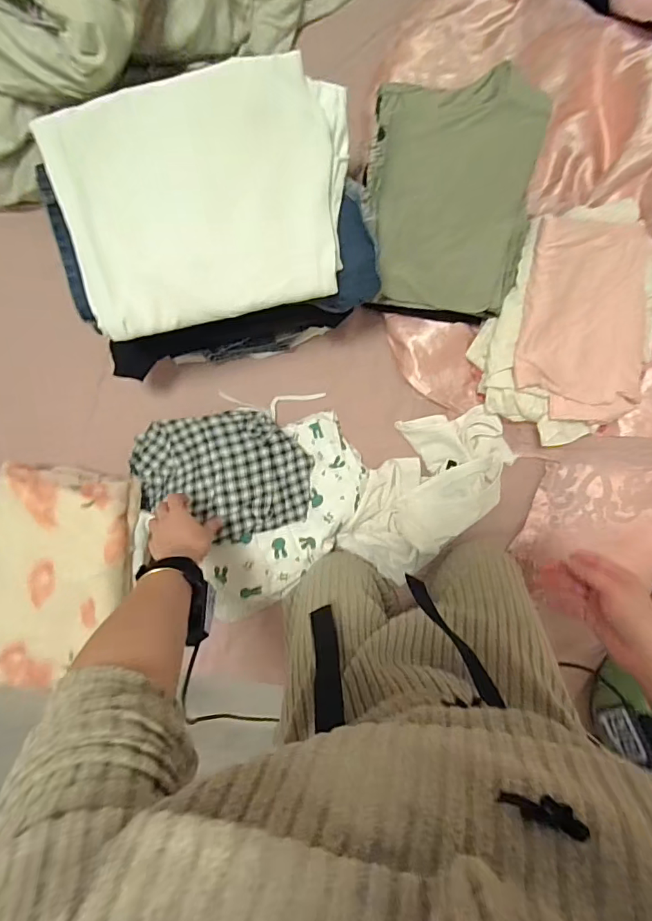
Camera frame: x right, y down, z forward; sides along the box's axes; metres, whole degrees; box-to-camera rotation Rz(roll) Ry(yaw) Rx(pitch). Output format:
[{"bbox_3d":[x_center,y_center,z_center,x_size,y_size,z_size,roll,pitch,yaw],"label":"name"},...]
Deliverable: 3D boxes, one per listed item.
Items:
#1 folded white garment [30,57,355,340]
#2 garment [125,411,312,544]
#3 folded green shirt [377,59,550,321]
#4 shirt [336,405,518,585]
[{"bbox_3d":[-0.124,-0.298,0.531,0.337,0.040,0.254,-14,98,-1],"label":"folded white garment"},{"bbox_3d":[-0.163,0.024,0.726,0.273,0.082,0.191,-8,98,-2],"label":"garment"},{"bbox_3d":[0.187,-0.364,0.640,0.226,0.072,0.301,2,98,-3],"label":"folded green shirt"},{"bbox_3d":[0.164,0.049,0.769,0.320,0.061,0.194,-41,98,3],"label":"shirt"}]

